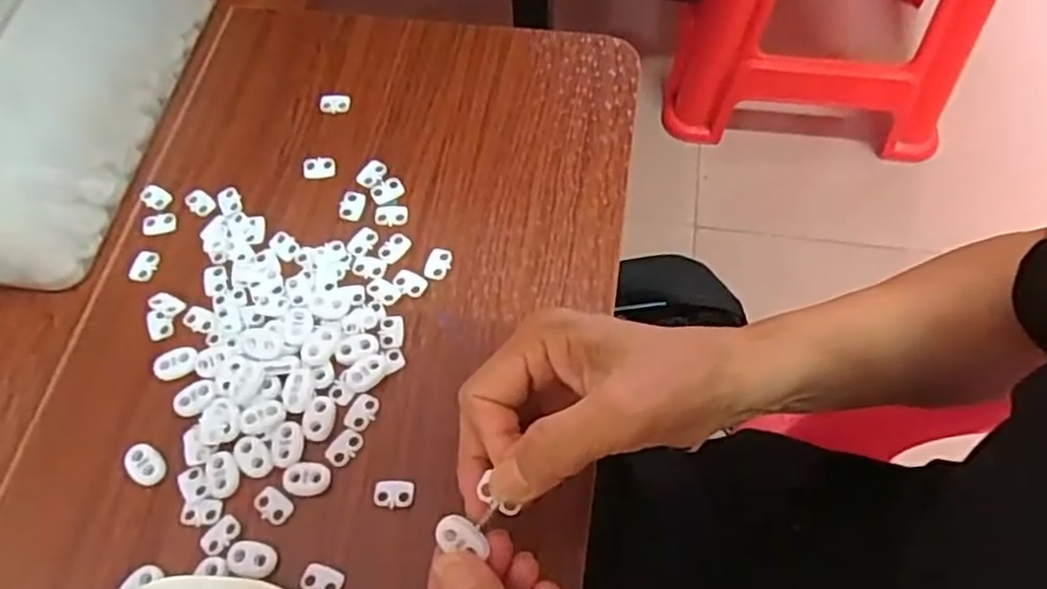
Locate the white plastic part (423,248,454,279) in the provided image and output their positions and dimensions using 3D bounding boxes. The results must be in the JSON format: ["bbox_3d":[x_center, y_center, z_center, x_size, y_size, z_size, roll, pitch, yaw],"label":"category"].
[{"bbox_3d":[-0.048,-0.018,0.412,0.014,0.004,0.020,10,63,7],"label":"white plastic part"}]

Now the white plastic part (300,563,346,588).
[{"bbox_3d":[-0.092,0.131,0.333,0.019,0.004,0.014,14,64,9],"label":"white plastic part"}]

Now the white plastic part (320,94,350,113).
[{"bbox_3d":[-0.121,-0.123,0.469,0.019,0.004,0.012,-10,63,-3],"label":"white plastic part"}]

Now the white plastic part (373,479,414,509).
[{"bbox_3d":[-0.062,0.095,0.351,0.019,0.004,0.013,-4,63,0],"label":"white plastic part"}]

